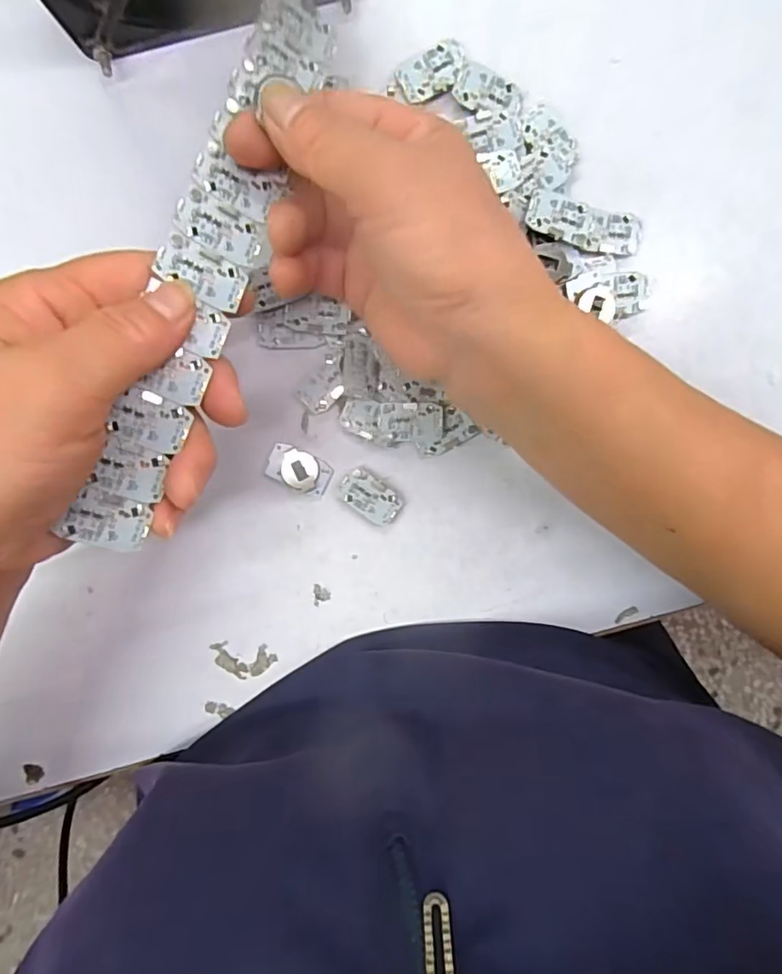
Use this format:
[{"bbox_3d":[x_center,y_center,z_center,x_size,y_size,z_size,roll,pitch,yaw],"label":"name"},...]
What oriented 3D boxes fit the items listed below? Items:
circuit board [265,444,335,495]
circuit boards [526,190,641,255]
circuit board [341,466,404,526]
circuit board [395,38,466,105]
[{"bbox_3d":[-0.044,-0.008,0.261,0.030,0.006,0.017,23,97,-4],"label":"circuit board"},{"bbox_3d":[0.086,-0.116,0.241,0.055,0.010,0.020,3,99,-22],"label":"circuit boards"},{"bbox_3d":[-0.010,0.005,0.265,0.031,0.005,0.019,34,96,-5],"label":"circuit board"},{"bbox_3d":[0.019,-0.181,0.237,0.032,0.004,0.019,-32,98,4],"label":"circuit board"}]

